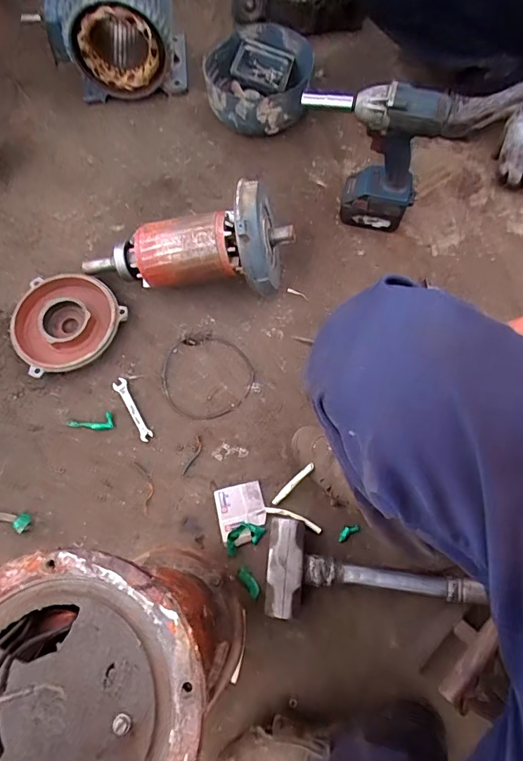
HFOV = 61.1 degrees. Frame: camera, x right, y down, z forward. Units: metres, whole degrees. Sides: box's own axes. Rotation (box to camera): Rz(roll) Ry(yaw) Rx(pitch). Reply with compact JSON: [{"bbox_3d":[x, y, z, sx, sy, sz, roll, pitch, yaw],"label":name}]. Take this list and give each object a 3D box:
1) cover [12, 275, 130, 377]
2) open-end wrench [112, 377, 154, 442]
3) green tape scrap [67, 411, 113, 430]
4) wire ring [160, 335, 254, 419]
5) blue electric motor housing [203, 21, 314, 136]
[{"bbox_3d":[-0.344,-0.096,0.773,0.183,0.042,0.186,19,69,6],"label":"cover"},{"bbox_3d":[-0.213,0.046,0.735,0.022,0.005,0.117,-30,72,-13],"label":"open-end wrench"},{"bbox_3d":[-0.280,0.072,0.728,0.071,0.004,0.028,-13,69,-7],"label":"green tape scrap"},{"bbox_3d":[-0.095,-0.006,0.754,0.159,0.012,0.147,0,68,-1],"label":"wire ring"},{"bbox_3d":[-0.008,-0.622,0.937,0.227,0.103,0.220,8,68,2],"label":"blue electric motor housing"}]

